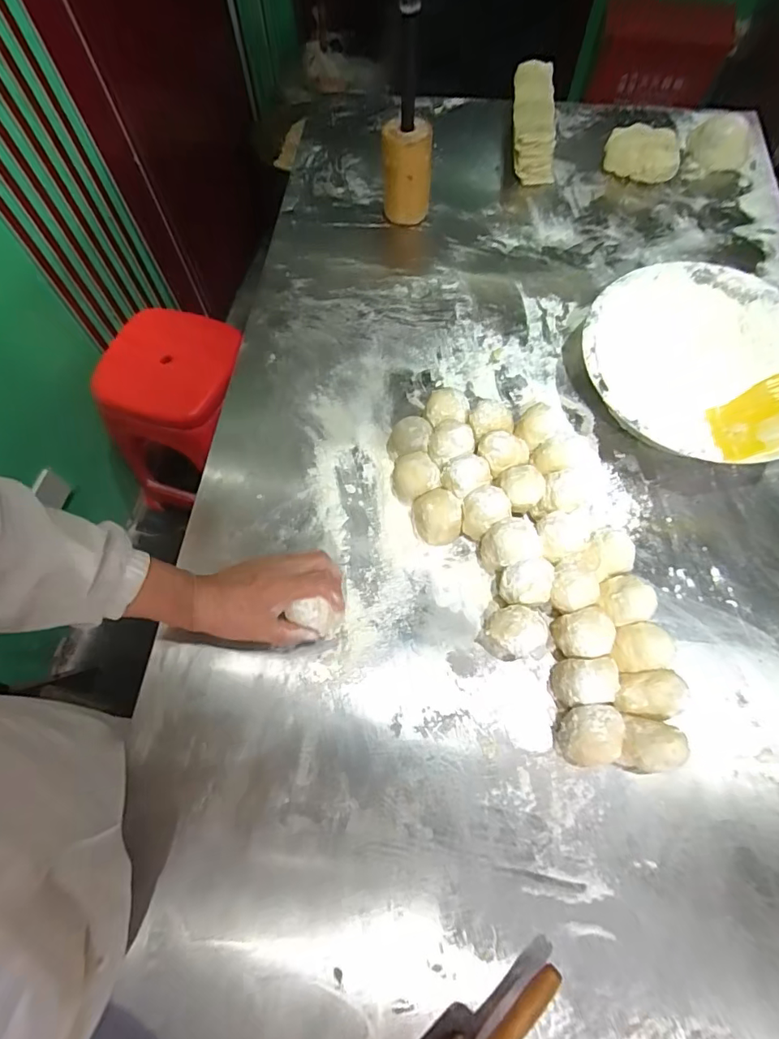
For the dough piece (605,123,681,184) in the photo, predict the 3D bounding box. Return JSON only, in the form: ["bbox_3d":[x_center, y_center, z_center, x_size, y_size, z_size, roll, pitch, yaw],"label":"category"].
[{"bbox_3d":[0.407,-0.592,0.797,0.116,0.061,0.068,37,72,15],"label":"dough piece"}]

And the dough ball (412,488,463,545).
[{"bbox_3d":[0.055,-0.003,0.558,0.052,0.054,0.055,0,67,1],"label":"dough ball"}]

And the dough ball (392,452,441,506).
[{"bbox_3d":[0.030,-0.045,0.579,0.053,0.050,0.054,0,67,1],"label":"dough ball"}]

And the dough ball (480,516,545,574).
[{"bbox_3d":[0.132,0.032,0.539,0.055,0.062,0.053,0,67,1],"label":"dough ball"}]

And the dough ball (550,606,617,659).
[{"bbox_3d":[0.197,0.117,0.500,0.054,0.047,0.047,-10,68,-3],"label":"dough ball"}]

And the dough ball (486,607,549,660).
[{"bbox_3d":[0.129,0.116,0.506,0.059,0.061,0.046,-8,67,-3],"label":"dough ball"}]

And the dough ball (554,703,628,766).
[{"bbox_3d":[0.191,0.204,0.467,0.054,0.063,0.050,0,67,1],"label":"dough ball"}]

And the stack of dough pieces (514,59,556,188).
[{"bbox_3d":[0.240,-0.671,0.832,0.069,0.067,0.217,5,67,3],"label":"stack of dough pieces"}]

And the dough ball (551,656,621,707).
[{"bbox_3d":[0.192,0.161,0.488,0.060,0.057,0.041,-6,67,-2],"label":"dough ball"}]

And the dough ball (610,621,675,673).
[{"bbox_3d":[0.250,0.132,0.504,0.052,0.052,0.046,-7,67,-2],"label":"dough ball"}]

